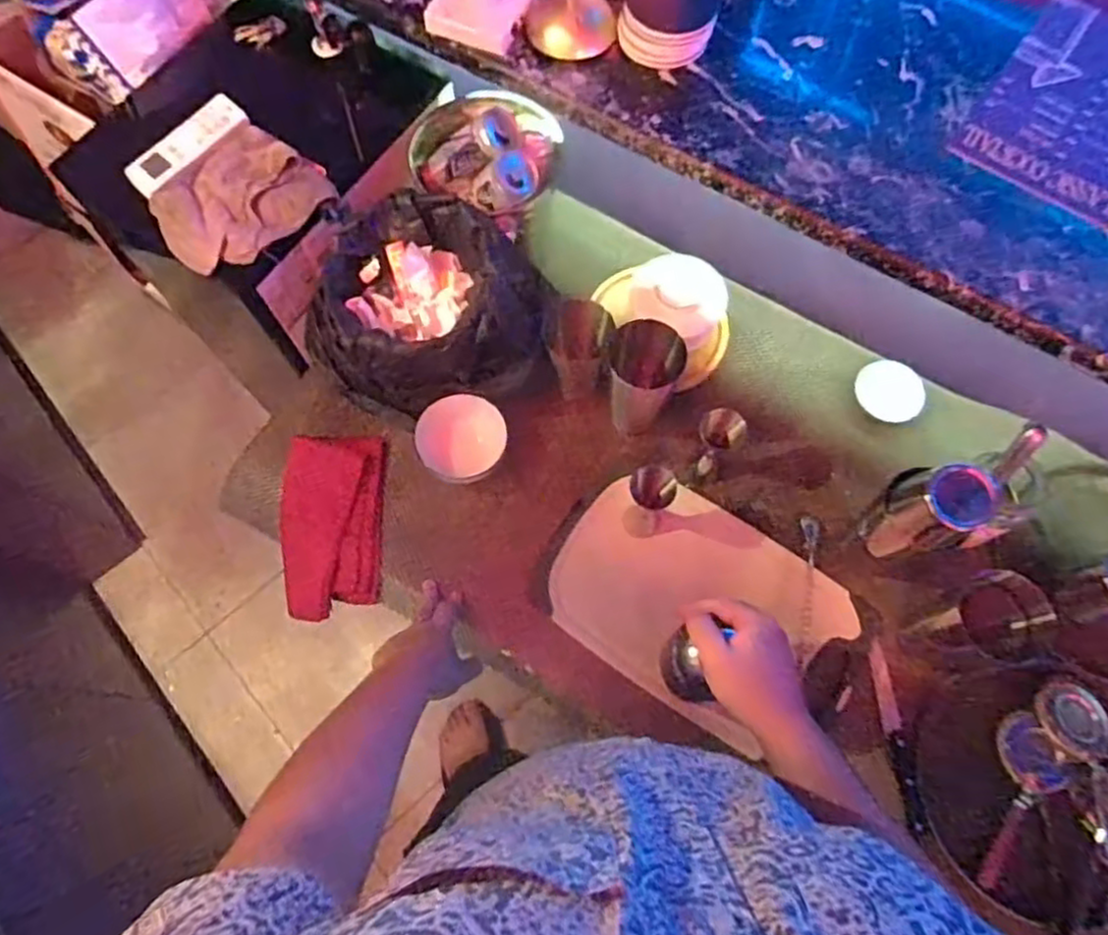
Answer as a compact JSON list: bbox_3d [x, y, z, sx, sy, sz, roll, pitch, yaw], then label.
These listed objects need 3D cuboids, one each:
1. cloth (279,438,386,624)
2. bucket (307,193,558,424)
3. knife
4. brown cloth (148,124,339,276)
[{"bbox_3d":[-0.290,0.076,0.943,0.133,0.026,0.225,-1,80,1],"label":"cloth"},{"bbox_3d":[-0.157,-0.186,0.899,0.274,0.171,0.215,-25,71,-8],"label":"bucket"},{"bbox_3d":[0.403,0.313,0.858,0.027,0.008,0.206,-7,70,-2],"label":"knife"},{"bbox_3d":[-0.372,-0.315,0.862,0.185,0.021,0.146,-41,74,-13],"label":"brown cloth"}]

